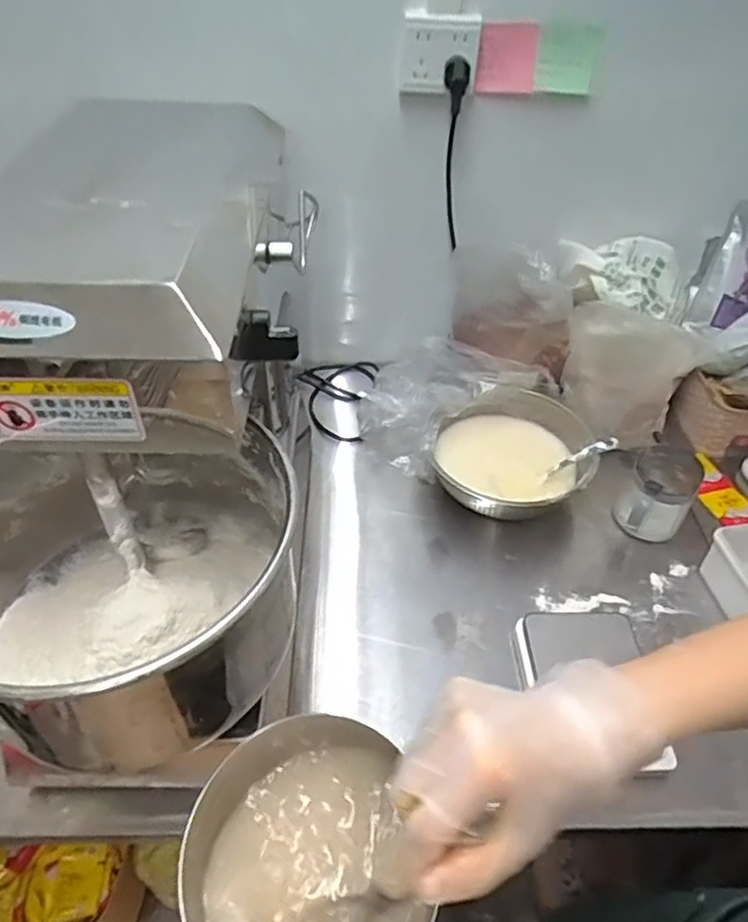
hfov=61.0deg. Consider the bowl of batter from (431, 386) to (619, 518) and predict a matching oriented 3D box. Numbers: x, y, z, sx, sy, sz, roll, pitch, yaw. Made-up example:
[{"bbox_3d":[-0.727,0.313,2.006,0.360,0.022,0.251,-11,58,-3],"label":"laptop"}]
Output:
[{"bbox_3d":[0.198,0.001,0.894,0.212,0.103,0.210,1,45,-1],"label":"bowl of batter"}]

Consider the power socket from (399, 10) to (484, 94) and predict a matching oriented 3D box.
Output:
[{"bbox_3d":[0.078,-0.488,0.756,0.093,0.092,0.033,20,57,17],"label":"power socket"}]

